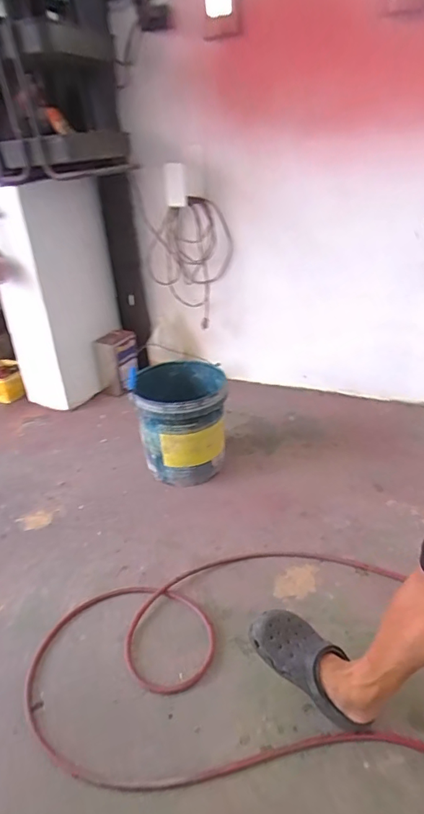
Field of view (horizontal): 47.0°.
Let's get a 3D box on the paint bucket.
[{"bbox_3d":[-0.088,0.050,1.603,0.286,0.321,0.297,-2,28,1],"label":"paint bucket"}]

